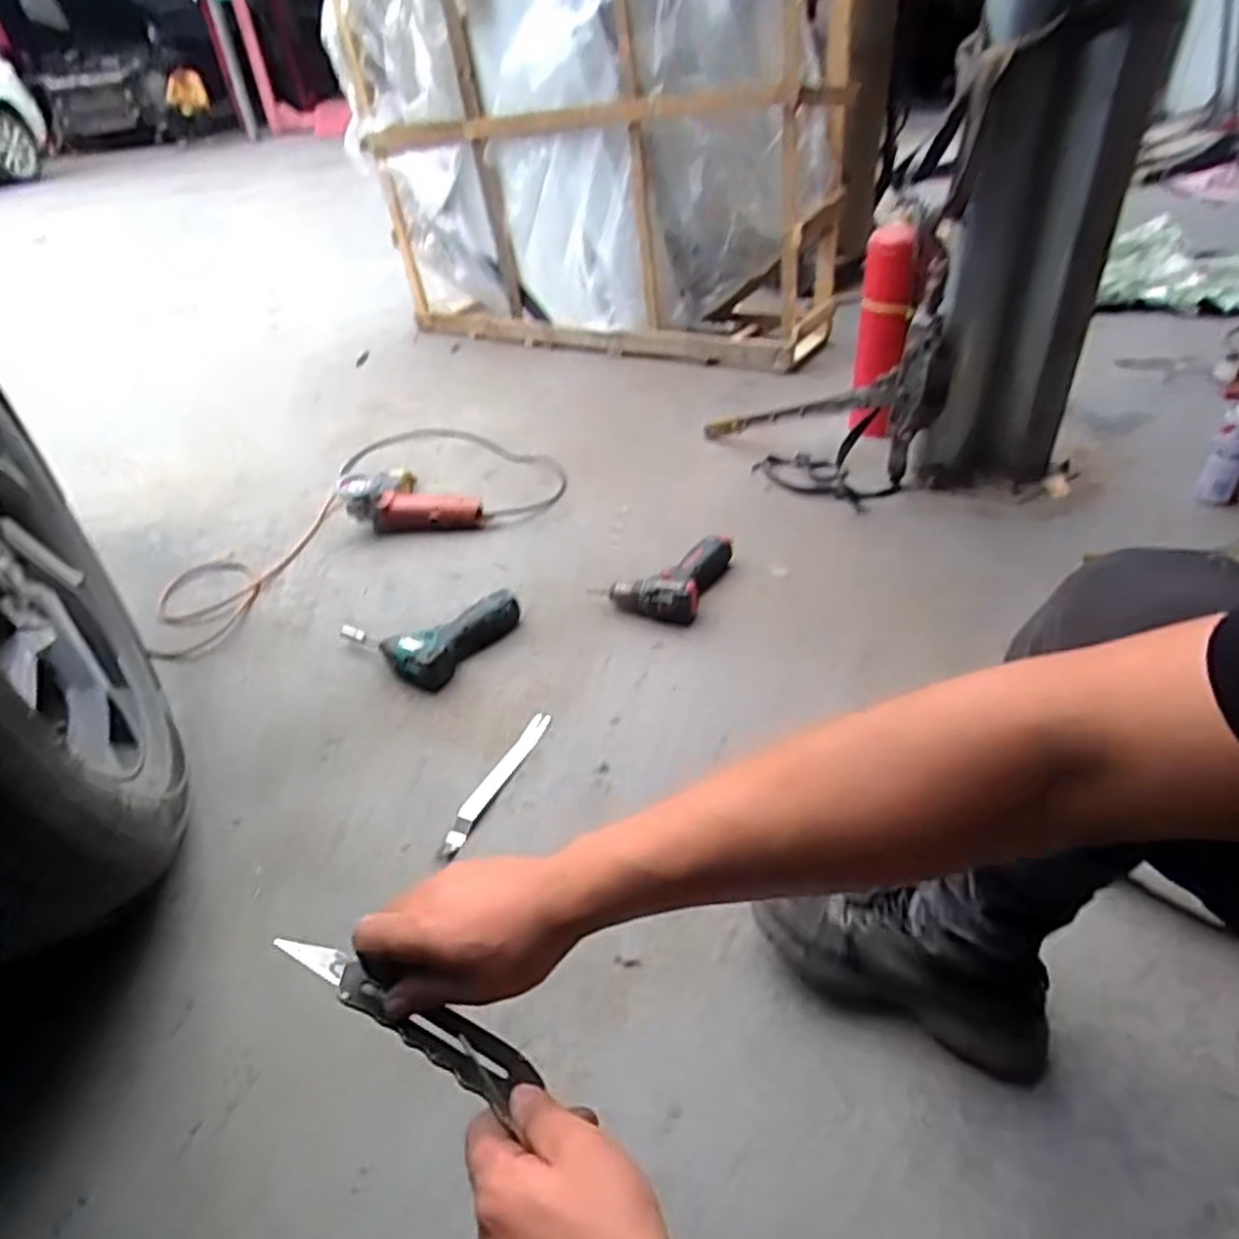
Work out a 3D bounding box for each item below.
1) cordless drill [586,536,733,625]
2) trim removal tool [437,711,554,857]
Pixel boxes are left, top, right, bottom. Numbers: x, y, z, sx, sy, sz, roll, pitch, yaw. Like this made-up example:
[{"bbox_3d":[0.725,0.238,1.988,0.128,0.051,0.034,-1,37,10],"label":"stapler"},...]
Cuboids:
[{"bbox_3d":[0.069,-0.080,1.228,0.178,0.055,0.198,14,43,24],"label":"cordless drill"},{"bbox_3d":[-0.153,0.199,0.943,0.035,0.013,0.235,13,43,23],"label":"trim removal tool"}]

